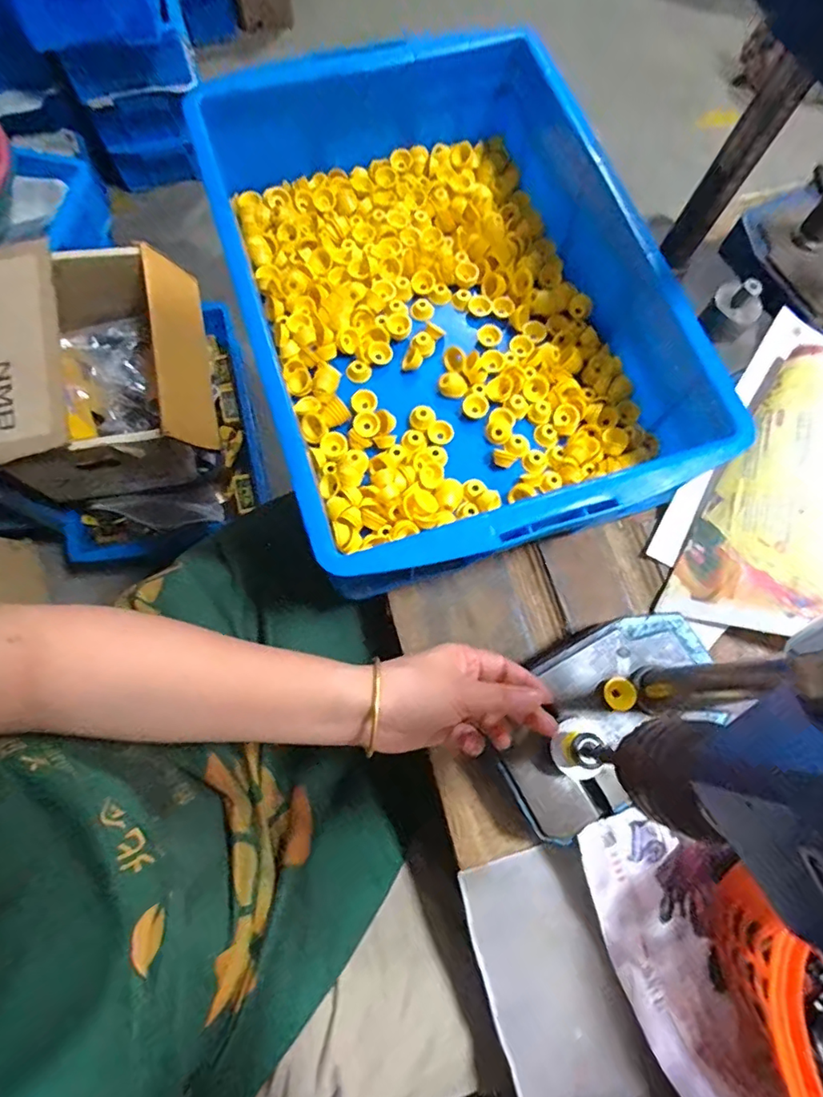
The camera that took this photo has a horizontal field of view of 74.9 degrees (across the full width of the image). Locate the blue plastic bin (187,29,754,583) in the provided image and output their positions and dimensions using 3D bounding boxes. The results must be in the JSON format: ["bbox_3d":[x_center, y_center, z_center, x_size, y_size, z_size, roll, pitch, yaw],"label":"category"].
[{"bbox_3d":[0.035,-0.237,0.509,0.348,0.111,0.507,-16,75,-5],"label":"blue plastic bin"}]

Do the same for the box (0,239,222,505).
[{"bbox_3d":[-0.472,-0.269,0.853,0.295,0.247,0.307,-15,75,-5],"label":"box"}]

